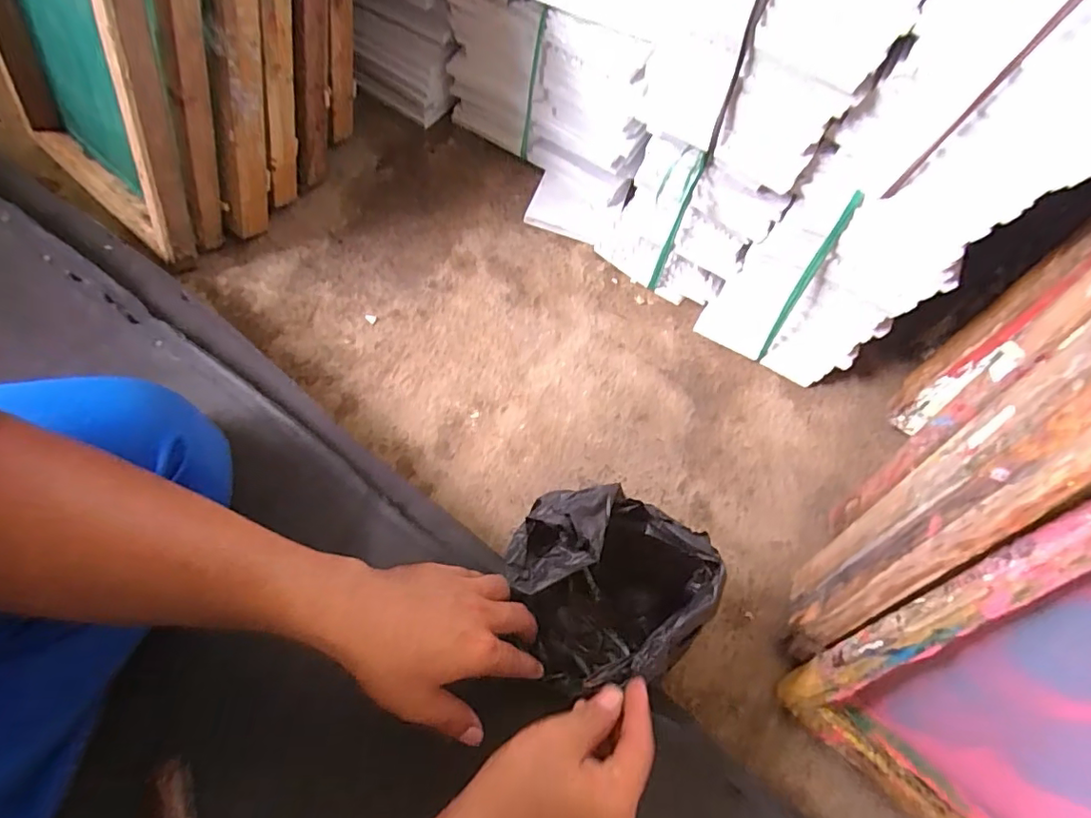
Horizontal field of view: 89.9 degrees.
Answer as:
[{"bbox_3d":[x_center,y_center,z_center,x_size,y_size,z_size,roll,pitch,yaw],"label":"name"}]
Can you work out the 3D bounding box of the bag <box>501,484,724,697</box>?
[{"bbox_3d":[0.048,0.154,0.475,0.153,0.143,0.149,37,70,10],"label":"bag"}]

